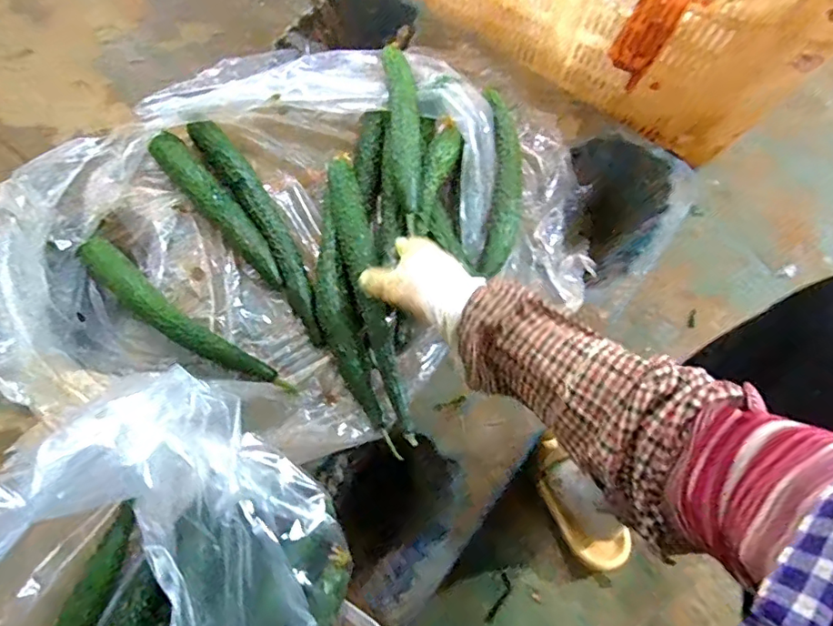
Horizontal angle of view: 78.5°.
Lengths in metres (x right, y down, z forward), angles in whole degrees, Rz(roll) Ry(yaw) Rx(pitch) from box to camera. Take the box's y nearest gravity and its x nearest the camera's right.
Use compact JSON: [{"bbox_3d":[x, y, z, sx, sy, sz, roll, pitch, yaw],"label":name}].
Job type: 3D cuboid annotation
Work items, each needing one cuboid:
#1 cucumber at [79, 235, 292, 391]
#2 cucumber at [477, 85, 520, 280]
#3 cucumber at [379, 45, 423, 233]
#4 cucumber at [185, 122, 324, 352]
[{"bbox_3d":[-0.268,0.004,0.562,0.308,0.035,0.044,36,74,10],"label":"cucumber"},{"bbox_3d":[0.104,-0.165,0.630,0.044,0.031,0.251,5,71,0],"label":"cucumber"},{"bbox_3d":[-0.018,-0.211,0.599,0.047,0.036,0.250,0,71,-2],"label":"cucumber"},{"bbox_3d":[-0.179,-0.105,0.602,0.044,0.035,0.316,-31,75,-11],"label":"cucumber"}]

